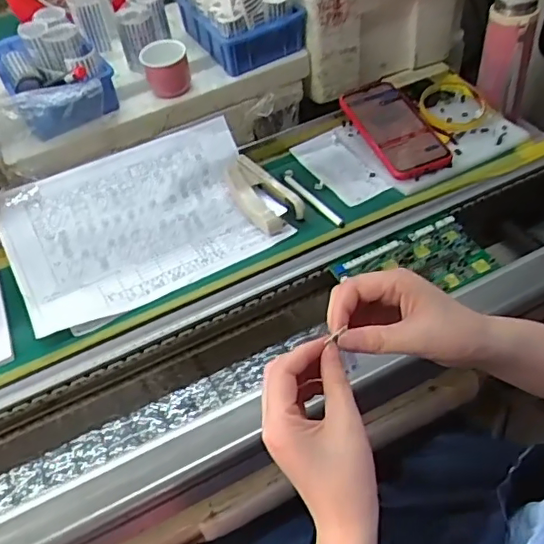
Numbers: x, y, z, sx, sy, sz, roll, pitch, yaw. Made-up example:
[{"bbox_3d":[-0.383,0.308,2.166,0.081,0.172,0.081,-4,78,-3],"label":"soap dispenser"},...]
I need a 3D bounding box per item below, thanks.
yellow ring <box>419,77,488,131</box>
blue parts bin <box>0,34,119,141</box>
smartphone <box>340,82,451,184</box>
[{"bbox_3d":[0.236,-0.219,0.737,0.076,0.024,0.089,-6,49,1],"label":"yellow ring"},{"bbox_3d":[-0.306,-0.271,0.779,0.125,0.070,0.221,-29,52,-18],"label":"blue parts bin"},{"bbox_3d":[0.156,-0.181,0.708,0.086,0.015,0.168,-16,56,-15],"label":"smartphone"}]

